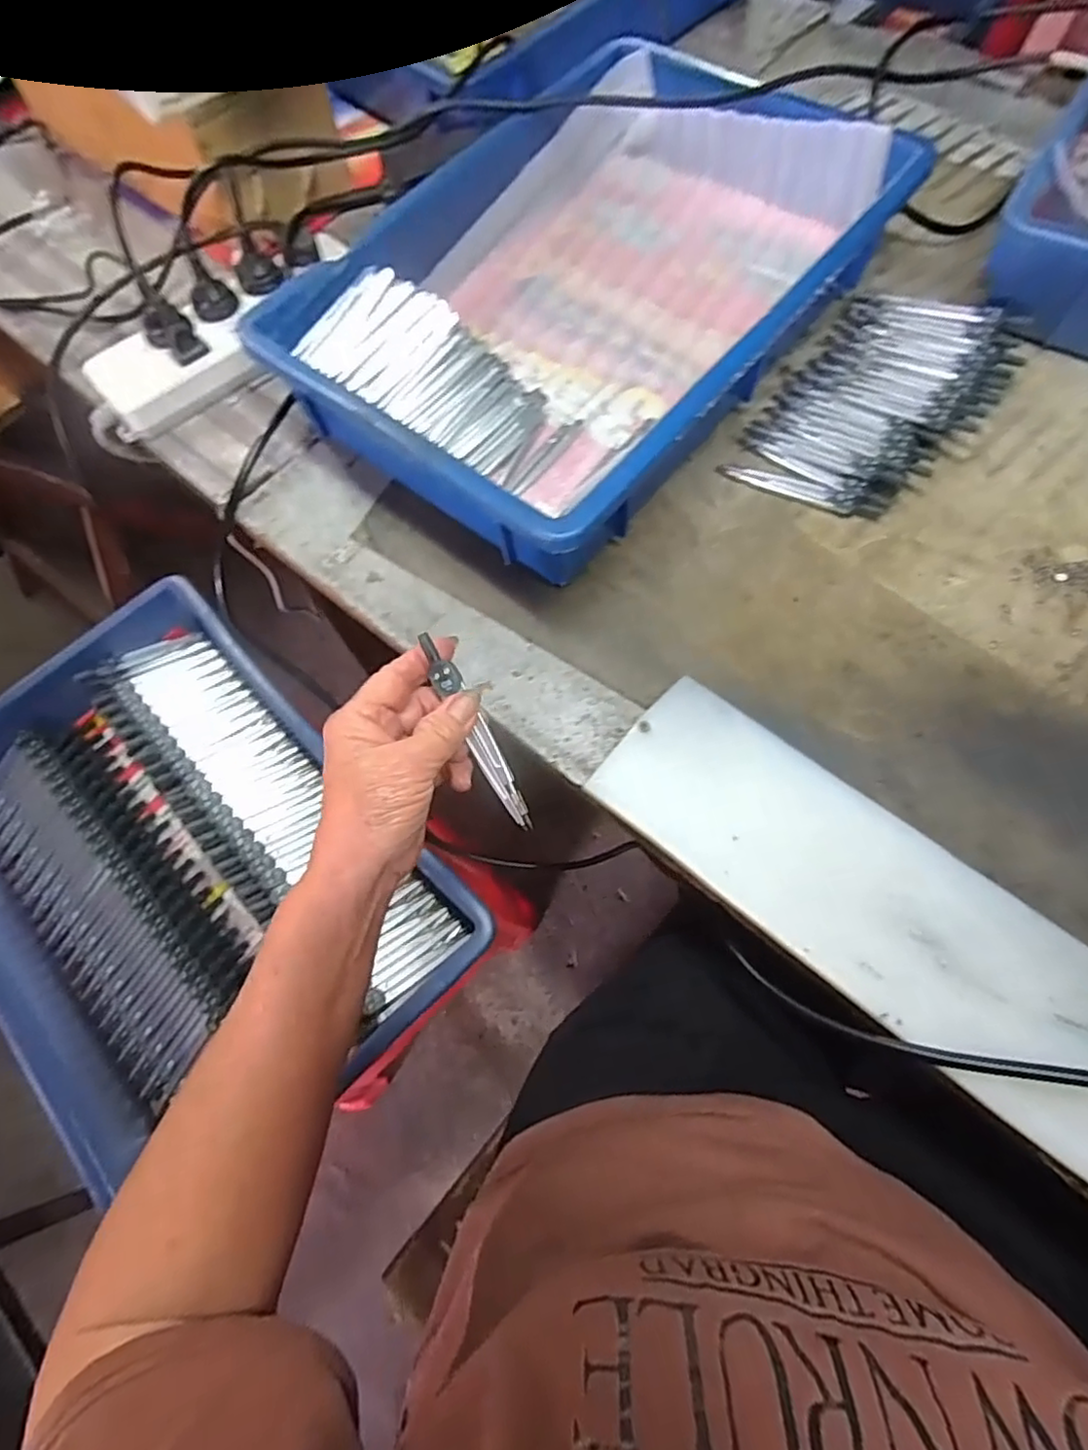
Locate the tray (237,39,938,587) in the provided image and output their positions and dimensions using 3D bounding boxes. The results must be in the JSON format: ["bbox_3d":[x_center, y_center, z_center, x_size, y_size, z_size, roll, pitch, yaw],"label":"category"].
[{"bbox_3d":[0.040,-0.320,0.473,0.292,0.086,0.429,38,75,16],"label":"tray"}]

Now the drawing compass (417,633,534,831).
[{"bbox_3d":[-0.034,0.004,0.333,0.014,0.005,0.112,-29,93,-13],"label":"drawing compass"}]

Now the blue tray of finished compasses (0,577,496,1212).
[{"bbox_3d":[-0.282,0.108,0.507,0.285,0.084,0.433,-43,72,-13],"label":"blue tray of finished compasses"}]

